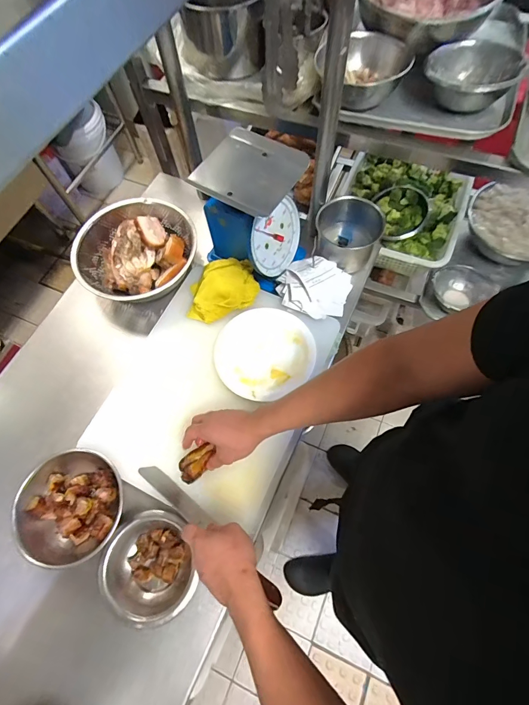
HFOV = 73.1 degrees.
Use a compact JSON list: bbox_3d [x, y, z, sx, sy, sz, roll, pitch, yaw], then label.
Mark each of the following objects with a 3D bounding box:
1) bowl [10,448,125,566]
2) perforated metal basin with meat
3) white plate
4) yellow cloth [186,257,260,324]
[{"bbox_3d":[-0.316,0.250,0.588,0.167,0.066,0.167,-1,66,3],"label":"bowl"},{"bbox_3d":[-0.270,-0.209,0.761,0.206,0.089,0.242,33,72,16],"label":"perforated metal basin with meat"},{"bbox_3d":[-0.001,-0.002,0.684,0.187,0.011,0.179,-1,66,3],"label":"white plate"},{"bbox_3d":[-0.091,-0.137,0.728,0.151,0.041,0.118,-23,67,-7],"label":"yellow cloth"}]

